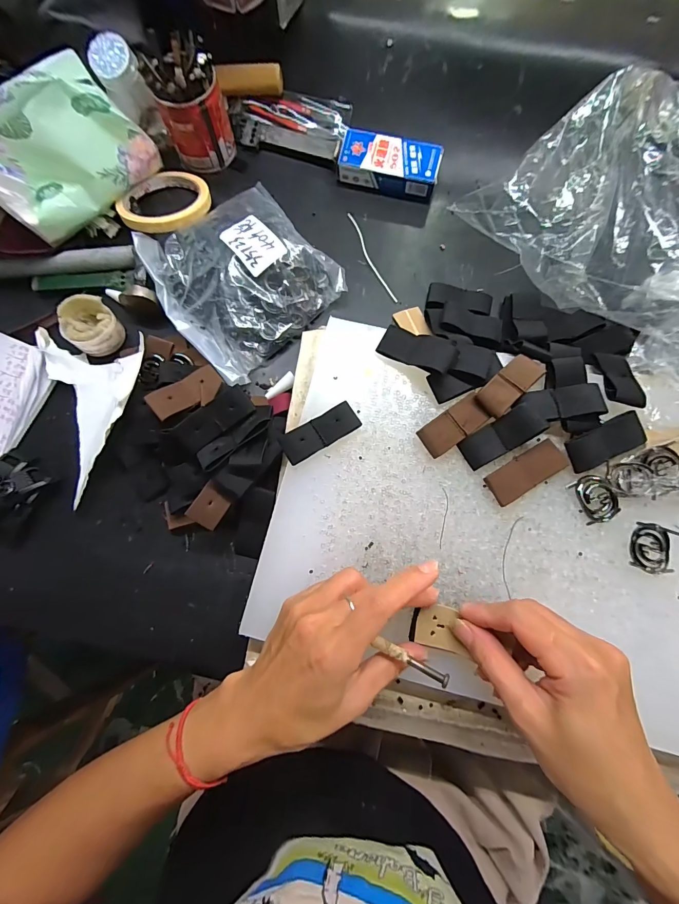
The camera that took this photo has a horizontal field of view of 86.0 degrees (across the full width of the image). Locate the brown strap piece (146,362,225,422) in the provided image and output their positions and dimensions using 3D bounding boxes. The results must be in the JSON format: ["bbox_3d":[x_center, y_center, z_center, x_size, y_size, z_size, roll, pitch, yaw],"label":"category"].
[{"bbox_3d":[-0.130,-0.050,0.312,0.062,0.004,0.027,-38,101,-28],"label":"brown strap piece"}]

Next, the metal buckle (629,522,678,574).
[{"bbox_3d":[0.226,0.069,0.262,0.026,0.007,0.034,17,78,5],"label":"metal buckle"}]

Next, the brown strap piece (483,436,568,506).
[{"bbox_3d":[0.141,0.016,0.278,0.061,0.010,0.024,-31,78,-6],"label":"brown strap piece"}]

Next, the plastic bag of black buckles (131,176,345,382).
[{"bbox_3d":[-0.096,-0.178,0.352,0.164,0.043,0.171,43,82,10],"label":"plastic bag of black buckles"}]

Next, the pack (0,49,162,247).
[{"bbox_3d":[-0.262,-0.281,0.343,0.082,0.086,0.149,39,81,9],"label":"pack"}]

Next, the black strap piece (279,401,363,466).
[{"bbox_3d":[-0.015,-0.015,0.285,0.063,0.007,0.024,-29,78,-5],"label":"black strap piece"}]

